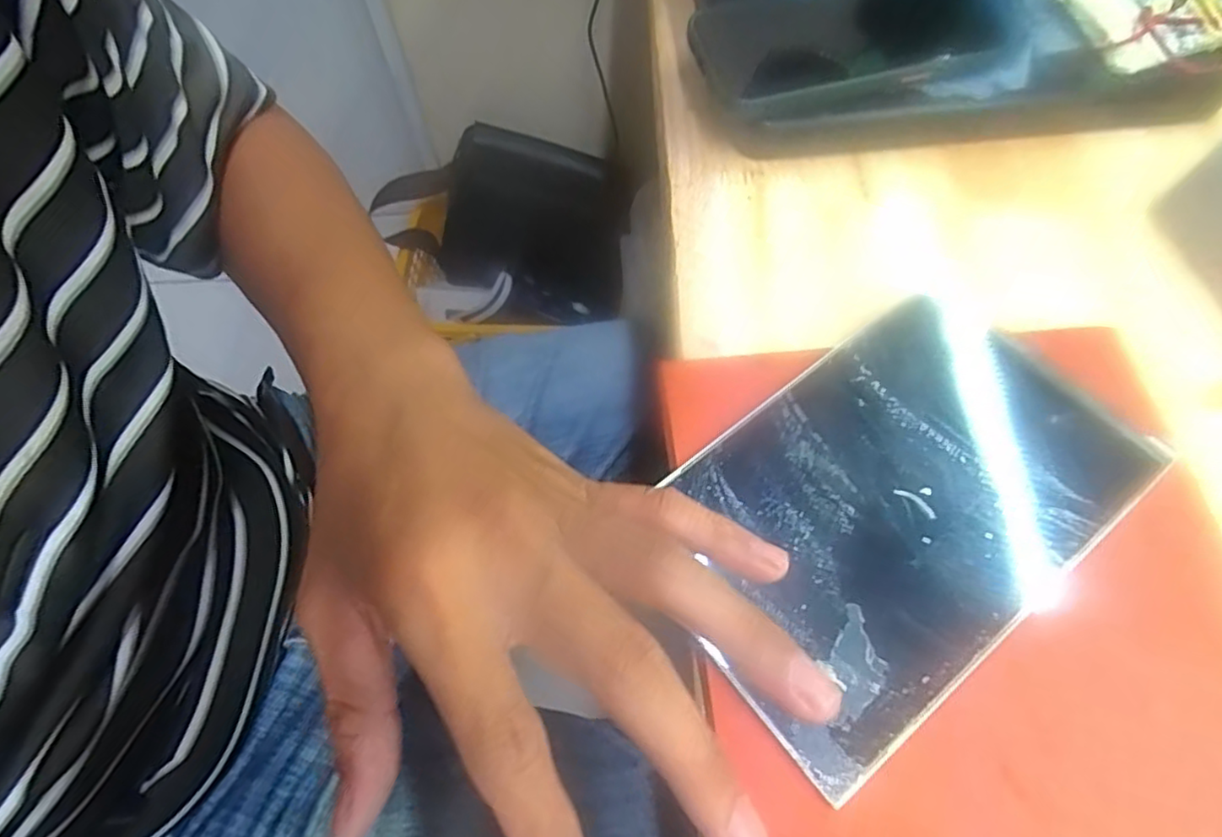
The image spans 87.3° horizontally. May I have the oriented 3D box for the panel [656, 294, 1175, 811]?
[{"bbox_3d":[0.103,0.029,0.233,0.172,0.008,0.112,-36,69,-12],"label":"panel"}]

